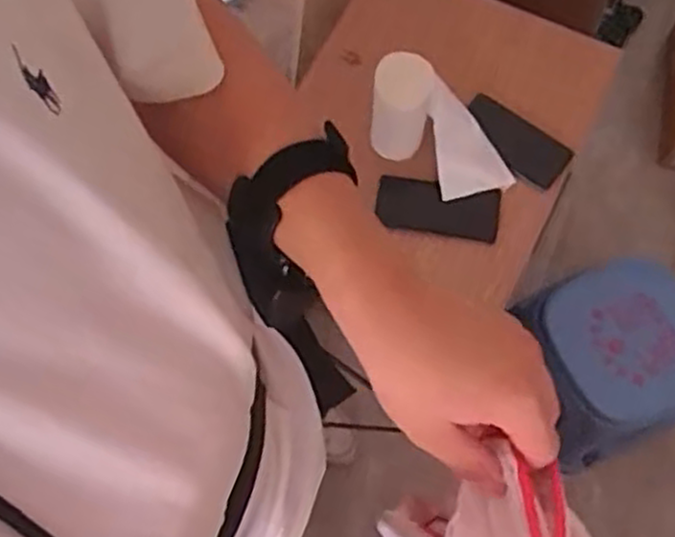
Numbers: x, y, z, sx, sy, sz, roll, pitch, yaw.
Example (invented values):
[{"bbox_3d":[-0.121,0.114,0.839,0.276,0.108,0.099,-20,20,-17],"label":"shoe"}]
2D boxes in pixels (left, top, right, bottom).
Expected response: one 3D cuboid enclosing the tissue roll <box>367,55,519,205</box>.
[{"bbox_3d":[0.140,-0.184,1.038,0.210,0.104,0.125,26,74,9],"label":"tissue roll"}]

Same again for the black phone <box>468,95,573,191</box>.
[{"bbox_3d":[0.255,-0.185,1.093,0.160,0.015,0.081,39,72,10],"label":"black phone"}]

